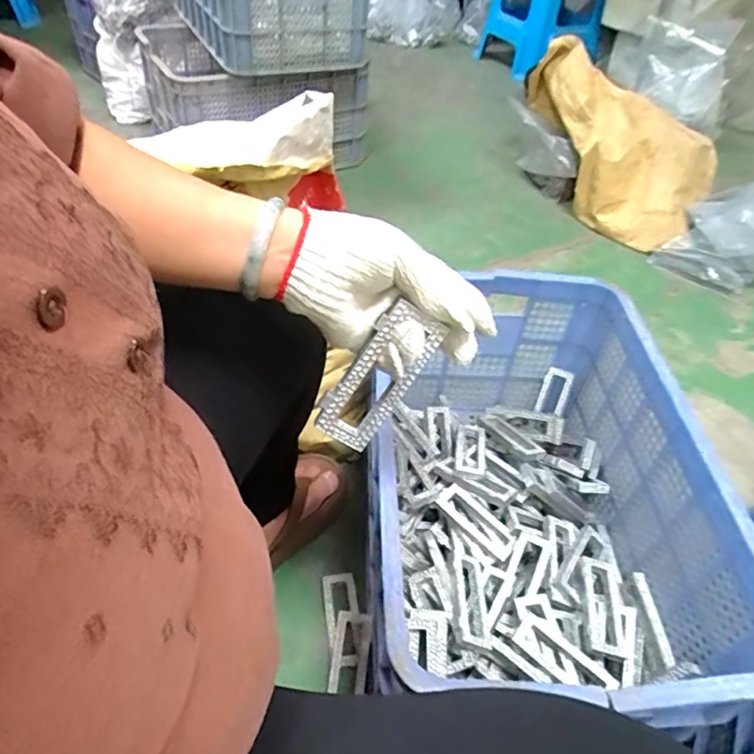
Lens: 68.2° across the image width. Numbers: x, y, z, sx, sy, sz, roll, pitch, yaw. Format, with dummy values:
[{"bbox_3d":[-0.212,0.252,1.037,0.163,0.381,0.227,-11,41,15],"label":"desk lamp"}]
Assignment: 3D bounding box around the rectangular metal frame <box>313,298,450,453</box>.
[{"bbox_3d":[-0.001,0.001,0.391,0.045,0.110,0.009,32,20,-8],"label":"rectangular metal frame"}]

